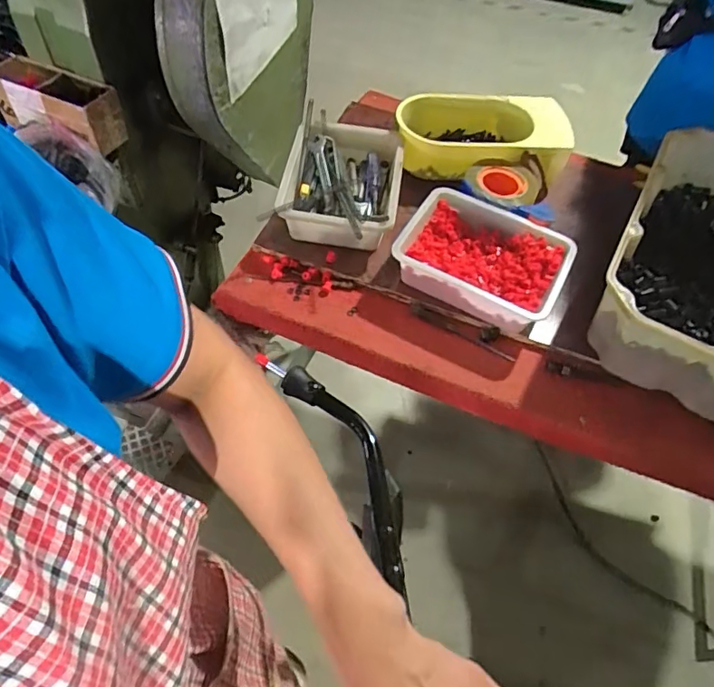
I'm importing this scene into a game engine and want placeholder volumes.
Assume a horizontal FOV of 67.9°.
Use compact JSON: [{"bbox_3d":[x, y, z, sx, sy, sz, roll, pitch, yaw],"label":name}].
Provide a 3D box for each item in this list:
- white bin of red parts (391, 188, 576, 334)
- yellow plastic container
[{"bbox_3d":[0.186,-0.122,0.803,0.237,0.079,0.169,25,58,12],"label":"white bin of red parts"},{"bbox_3d":[0.214,-0.371,0.927,0.280,0.104,0.168,4,56,-2],"label":"yellow plastic container"}]

